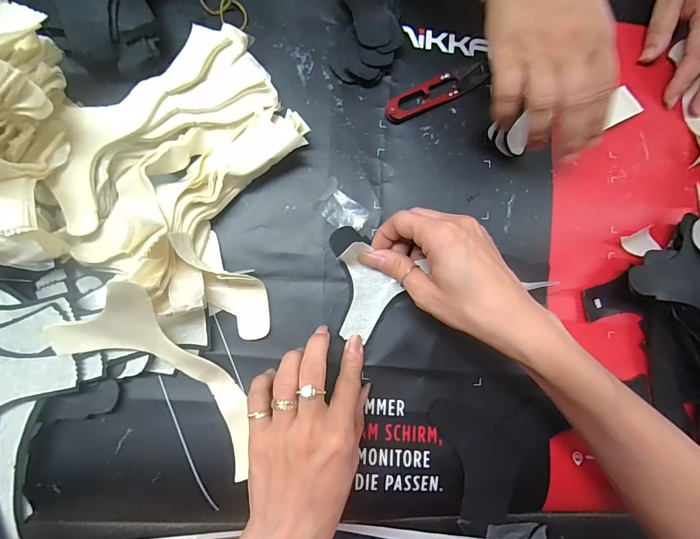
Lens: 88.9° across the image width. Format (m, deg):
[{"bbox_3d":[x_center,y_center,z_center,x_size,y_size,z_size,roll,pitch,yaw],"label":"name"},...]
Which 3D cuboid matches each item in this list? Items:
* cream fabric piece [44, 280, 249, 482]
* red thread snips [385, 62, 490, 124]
[{"bbox_3d":[-0.121,0.082,0.250,0.077,0.046,0.158,-42,111,-8],"label":"cream fabric piece"},{"bbox_3d":[0.076,-0.156,0.311,0.101,0.010,0.023,-27,89,-8],"label":"red thread snips"}]

